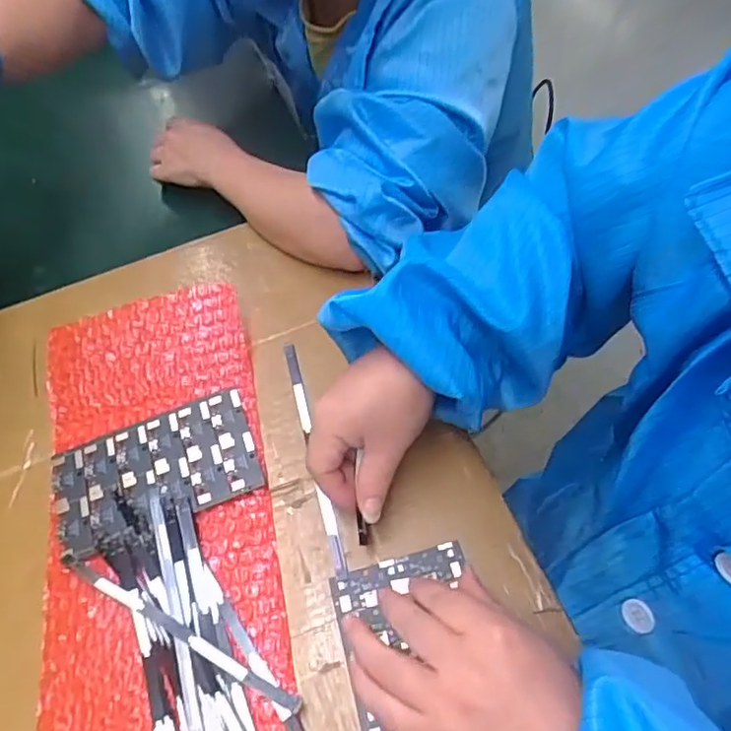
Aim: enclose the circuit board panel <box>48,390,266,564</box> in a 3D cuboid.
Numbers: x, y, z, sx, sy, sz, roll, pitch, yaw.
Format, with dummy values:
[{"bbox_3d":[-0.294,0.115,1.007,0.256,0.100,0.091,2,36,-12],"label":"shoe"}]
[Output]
[{"bbox_3d":[-0.139,0.068,0.396,0.132,0.007,0.077,-19,58,-7],"label":"circuit board panel"}]

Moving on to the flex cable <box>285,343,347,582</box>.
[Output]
[{"bbox_3d":[-0.035,0.054,0.397,0.011,0.006,0.168,-14,59,-4],"label":"flex cable"}]

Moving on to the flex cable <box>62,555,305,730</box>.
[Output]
[{"bbox_3d":[-0.103,0.157,0.337,0.192,0.007,0.020,25,63,19],"label":"flex cable"}]

